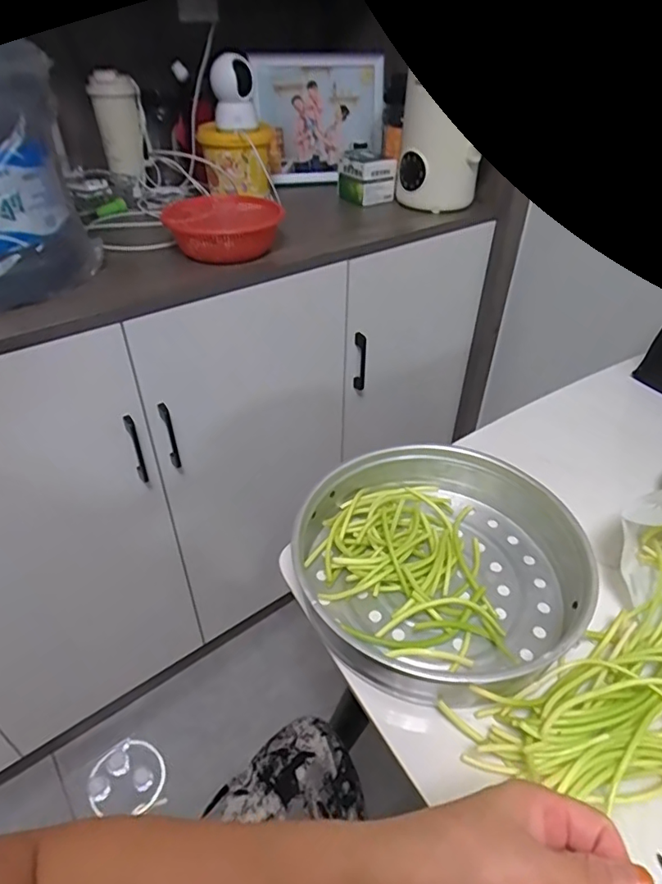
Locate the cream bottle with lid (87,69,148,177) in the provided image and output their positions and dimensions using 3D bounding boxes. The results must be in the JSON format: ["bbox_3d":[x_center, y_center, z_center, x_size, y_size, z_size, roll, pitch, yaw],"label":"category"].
[{"bbox_3d":[-0.405,-0.596,1.023,0.084,0.182,0.098,-14,42,-17],"label":"cream bottle with lid"}]

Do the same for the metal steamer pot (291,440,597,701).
[{"bbox_3d":[0.096,0.104,0.503,0.249,0.075,0.241,0,40,0],"label":"metal steamer pot"}]

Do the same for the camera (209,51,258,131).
[{"bbox_3d":[-0.169,-0.610,0.923,0.073,0.103,0.082,-7,40,-9],"label":"camera"}]

